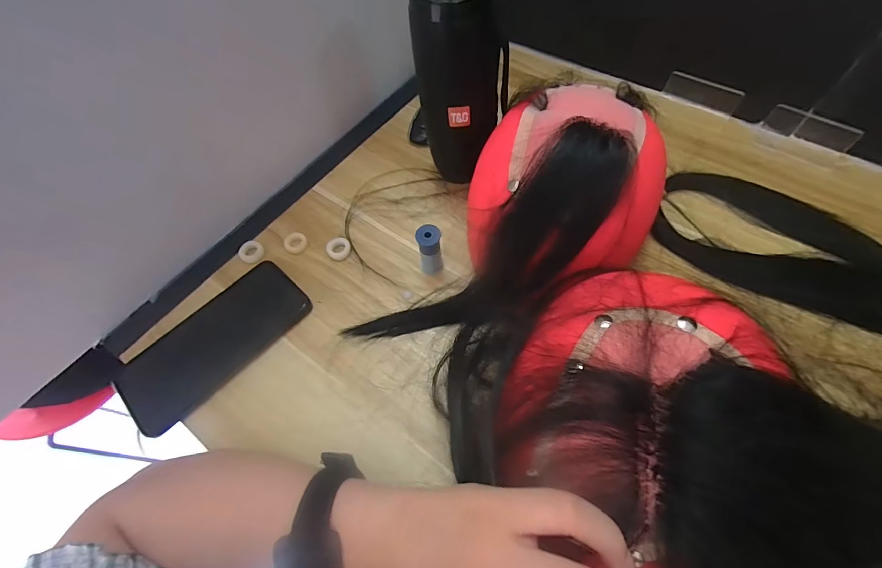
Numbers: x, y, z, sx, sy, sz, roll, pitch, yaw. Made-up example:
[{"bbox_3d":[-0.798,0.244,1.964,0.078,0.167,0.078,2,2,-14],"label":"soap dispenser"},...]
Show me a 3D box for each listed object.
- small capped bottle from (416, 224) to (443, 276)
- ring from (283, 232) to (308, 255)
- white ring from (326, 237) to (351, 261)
[{"bbox_3d":[-0.010,-0.031,0.350,0.020,0.051,0.021,5,61,7],"label":"small capped bottle"},{"bbox_3d":[-0.147,-0.042,0.385,0.021,0.009,0.023,-2,60,3],"label":"ring"},{"bbox_3d":[-0.103,-0.036,0.383,0.022,0.010,0.021,-2,60,3],"label":"white ring"}]

